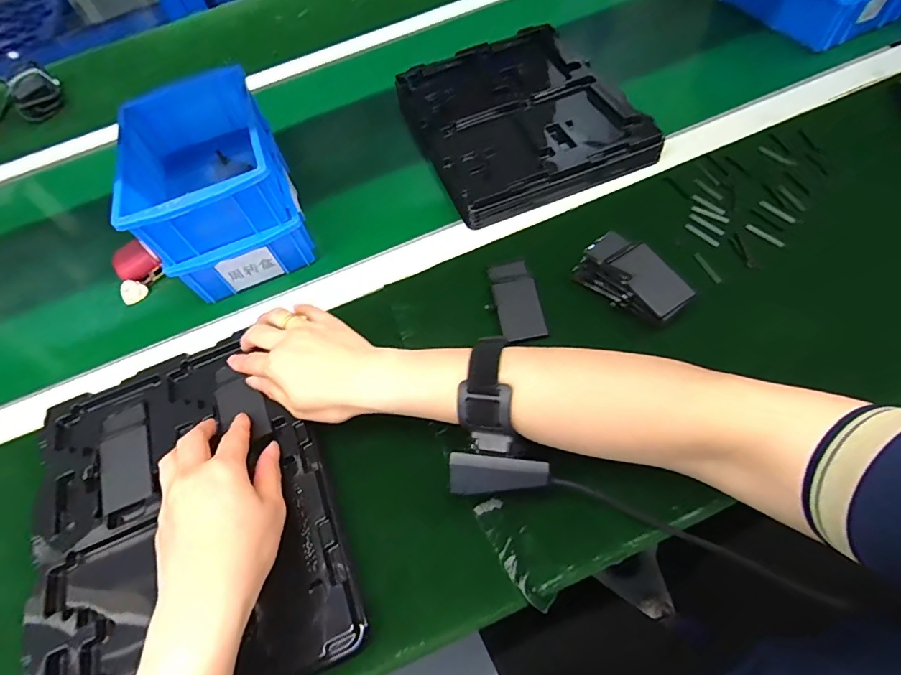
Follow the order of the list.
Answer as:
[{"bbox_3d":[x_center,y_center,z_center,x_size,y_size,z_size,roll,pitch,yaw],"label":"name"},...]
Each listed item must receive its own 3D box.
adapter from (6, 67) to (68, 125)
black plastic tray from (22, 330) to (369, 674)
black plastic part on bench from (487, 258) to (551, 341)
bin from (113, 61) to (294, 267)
[{"bbox_3d":[-0.680,-0.398,0.765,0.071,0.043,0.082,-35,60,-12],"label":"adapter"},{"bbox_3d":[-0.203,0.127,0.349,0.216,0.028,0.271,-21,57,-10],"label":"black plastic tray"},{"bbox_3d":[0.061,-0.038,0.429,0.038,0.009,0.089,-10,58,4],"label":"black plastic part on bench"},{"bbox_3d":[-0.247,-0.176,0.469,0.133,0.066,0.205,-21,58,-3],"label":"bin"}]

